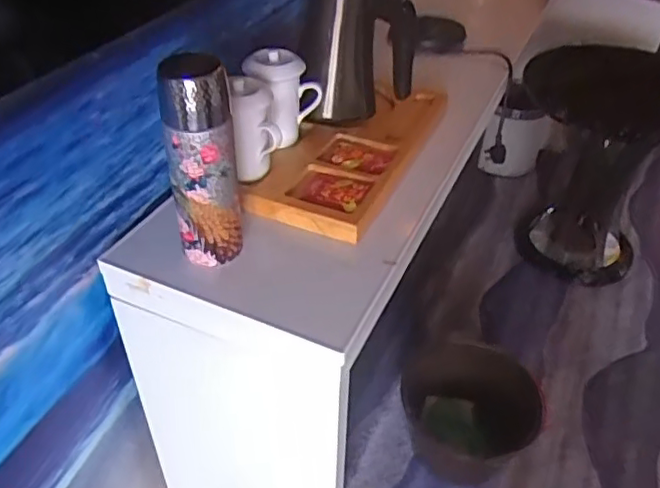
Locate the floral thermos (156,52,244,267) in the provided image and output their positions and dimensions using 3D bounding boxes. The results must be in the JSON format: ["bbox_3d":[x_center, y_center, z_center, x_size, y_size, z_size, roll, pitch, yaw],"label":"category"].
[{"bbox_3d":[-0.130,-0.082,0.632,0.069,0.214,0.065,-11,42,-15],"label":"floral thermos"}]

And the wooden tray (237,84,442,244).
[{"bbox_3d":[0.034,-0.132,0.841,0.176,0.035,0.333,18,43,17],"label":"wooden tray"}]

